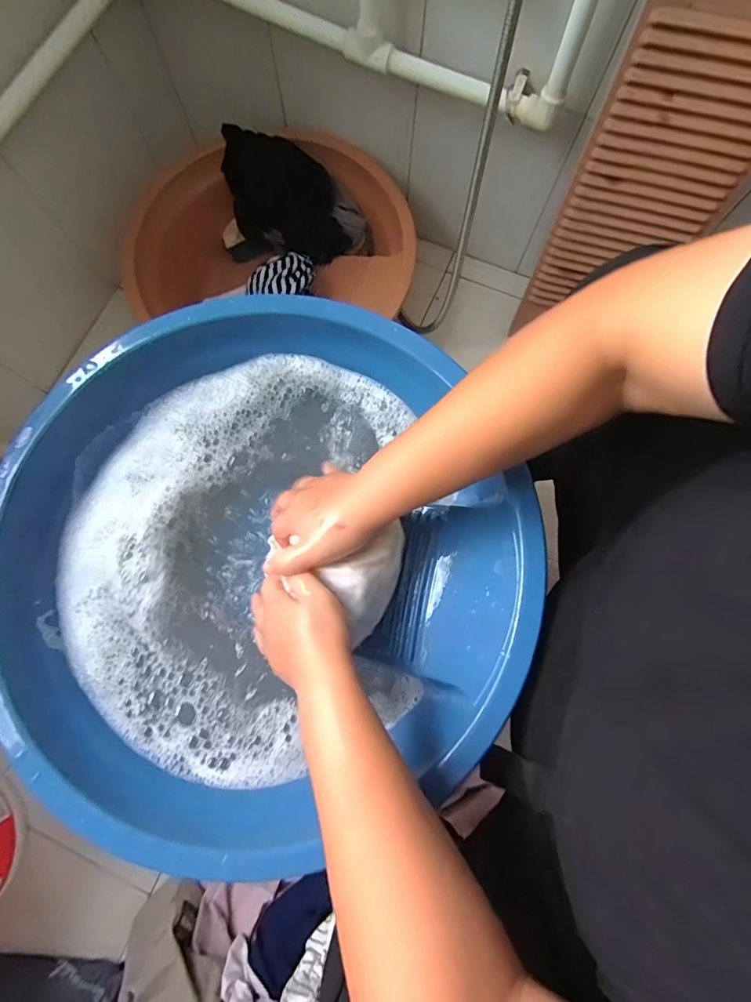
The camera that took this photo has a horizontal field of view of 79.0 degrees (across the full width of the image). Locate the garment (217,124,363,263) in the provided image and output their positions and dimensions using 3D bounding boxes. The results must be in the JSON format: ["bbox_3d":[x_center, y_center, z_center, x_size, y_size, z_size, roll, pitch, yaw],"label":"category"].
[{"bbox_3d":[-0.156,-0.558,0.840,0.299,0.091,0.151,29,79,5],"label":"garment"}]

